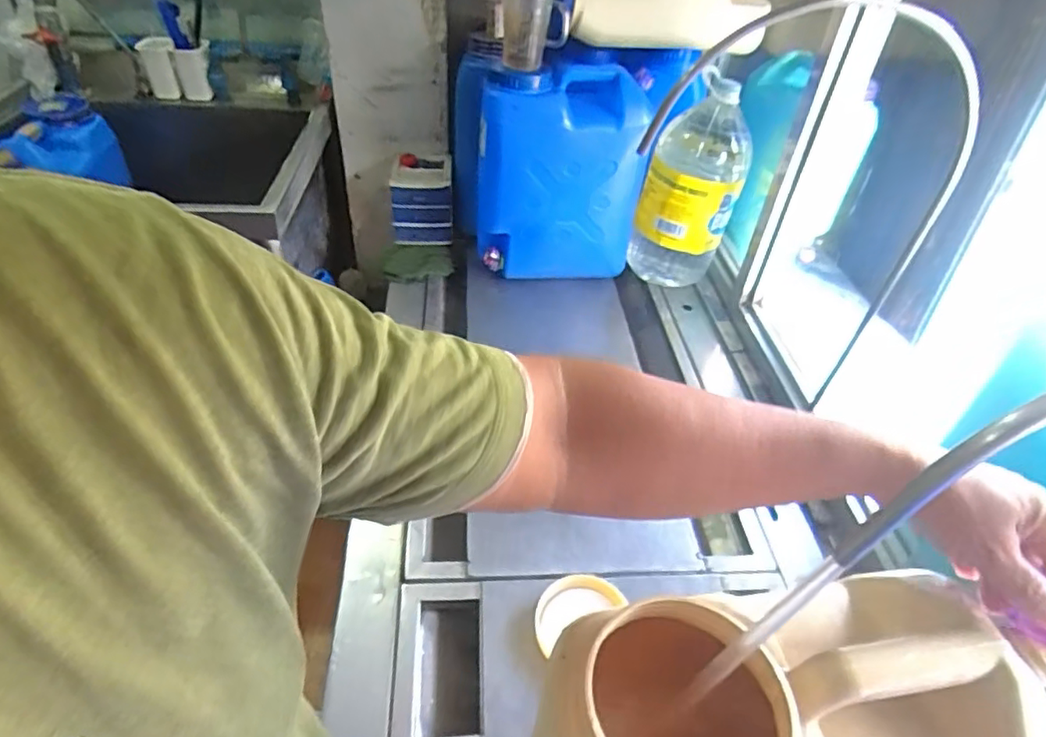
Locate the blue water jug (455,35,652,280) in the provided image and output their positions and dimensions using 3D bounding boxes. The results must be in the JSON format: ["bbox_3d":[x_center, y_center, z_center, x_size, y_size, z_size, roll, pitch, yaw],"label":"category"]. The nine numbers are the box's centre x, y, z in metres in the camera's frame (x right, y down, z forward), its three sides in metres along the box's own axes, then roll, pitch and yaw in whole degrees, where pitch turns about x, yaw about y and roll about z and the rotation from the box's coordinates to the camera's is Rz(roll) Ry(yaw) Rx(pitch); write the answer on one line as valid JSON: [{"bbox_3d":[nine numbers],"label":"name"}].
[{"bbox_3d":[0.053,-0.412,1.240,0.375,0.402,0.198,1,42,-4],"label":"blue water jug"}]

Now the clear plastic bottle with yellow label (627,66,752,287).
[{"bbox_3d":[0.358,-0.371,1.285,0.191,0.425,0.173,18,44,14],"label":"clear plastic bottle with yellow label"}]

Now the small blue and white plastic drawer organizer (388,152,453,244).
[{"bbox_3d":[-0.234,-0.380,1.398,0.139,0.164,0.135,-4,43,-10],"label":"small blue and white plastic drawer organizer"}]

